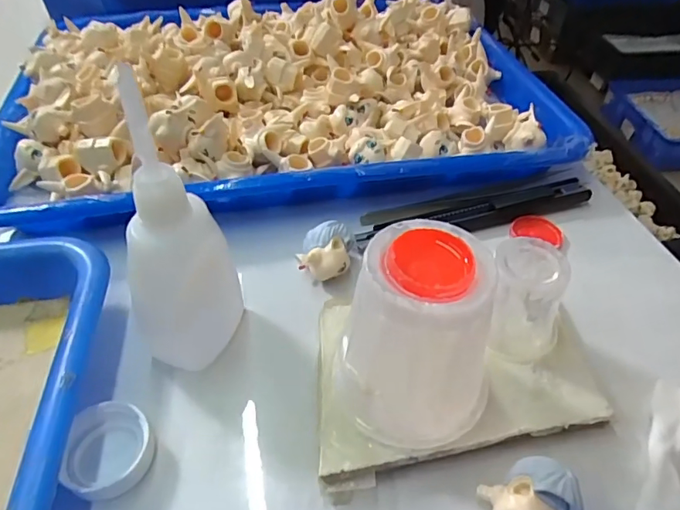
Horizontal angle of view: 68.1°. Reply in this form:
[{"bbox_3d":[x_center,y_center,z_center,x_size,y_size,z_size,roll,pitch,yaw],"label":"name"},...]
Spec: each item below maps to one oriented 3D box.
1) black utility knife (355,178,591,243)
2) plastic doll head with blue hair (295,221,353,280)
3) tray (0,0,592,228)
[{"bbox_3d":[0.072,-0.023,0.267,0.130,0.010,0.018,-11,46,-13],"label":"black utility knife"},{"bbox_3d":[-0.007,0.001,0.233,0.023,0.024,0.019,0,44,-2],"label":"plastic doll head with blue hair"},{"bbox_3d":[-0.038,-0.114,0.330,0.329,0.047,0.245,-6,45,-8],"label":"tray"}]

